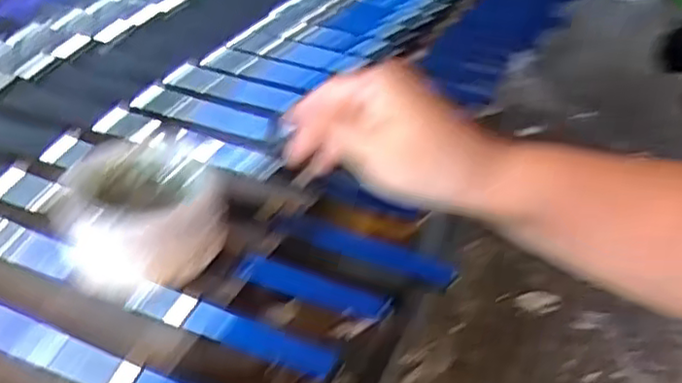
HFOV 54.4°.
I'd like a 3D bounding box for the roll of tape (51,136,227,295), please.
[{"bbox_3d":[-0.110,0.018,0.373,0.084,0.060,0.081,-6,36,-15],"label":"roll of tape"}]

